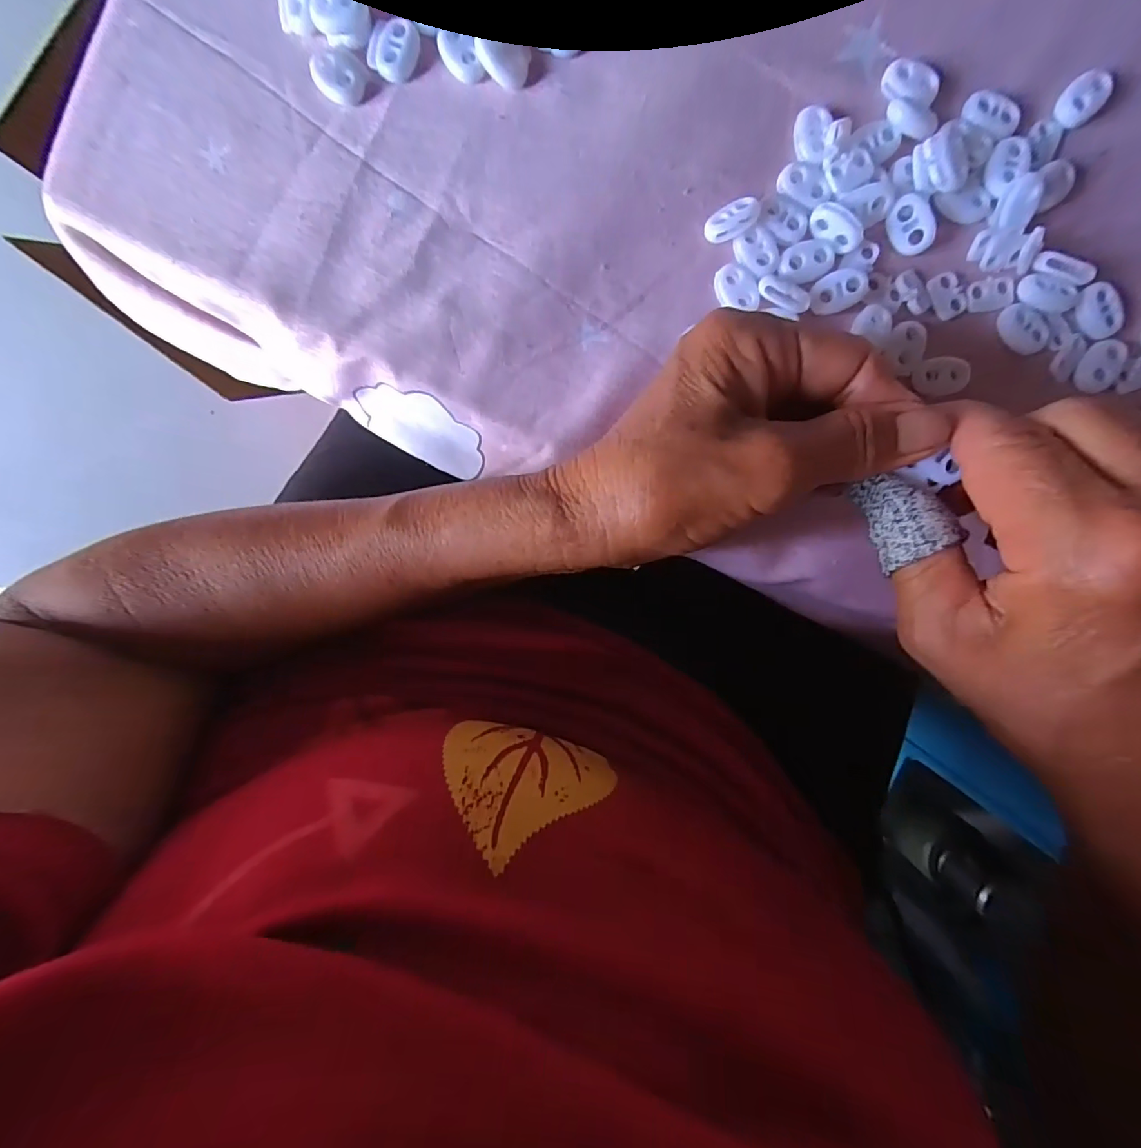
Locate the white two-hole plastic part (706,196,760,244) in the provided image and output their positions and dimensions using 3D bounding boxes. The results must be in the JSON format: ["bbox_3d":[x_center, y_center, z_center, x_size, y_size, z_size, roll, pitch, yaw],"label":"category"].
[{"bbox_3d":[0.066,-0.144,0.210,0.021,0.009,0.012,-31,94,3],"label":"white two-hole plastic part"}]

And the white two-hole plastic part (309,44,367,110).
[{"bbox_3d":[-0.094,-0.201,0.208,0.018,0.006,0.021,-40,93,4],"label":"white two-hole plastic part"}]

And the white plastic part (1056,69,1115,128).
[{"bbox_3d":[0.206,-0.190,0.207,0.016,0.005,0.022,43,94,-3],"label":"white plastic part"}]

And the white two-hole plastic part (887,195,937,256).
[{"bbox_3d":[0.138,-0.141,0.209,0.015,0.004,0.022,-22,108,31],"label":"white two-hole plastic part"}]

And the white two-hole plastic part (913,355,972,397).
[{"bbox_3d":[0.156,-0.083,0.217,0.022,0.004,0.015,-5,95,2],"label":"white two-hole plastic part"}]

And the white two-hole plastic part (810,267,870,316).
[{"bbox_3d":[0.110,-0.116,0.211,0.022,0.005,0.015,-18,94,3],"label":"white two-hole plastic part"}]

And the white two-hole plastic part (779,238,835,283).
[{"bbox_3d":[0.098,-0.129,0.212,0.022,0.004,0.015,-21,94,3],"label":"white two-hole plastic part"}]

